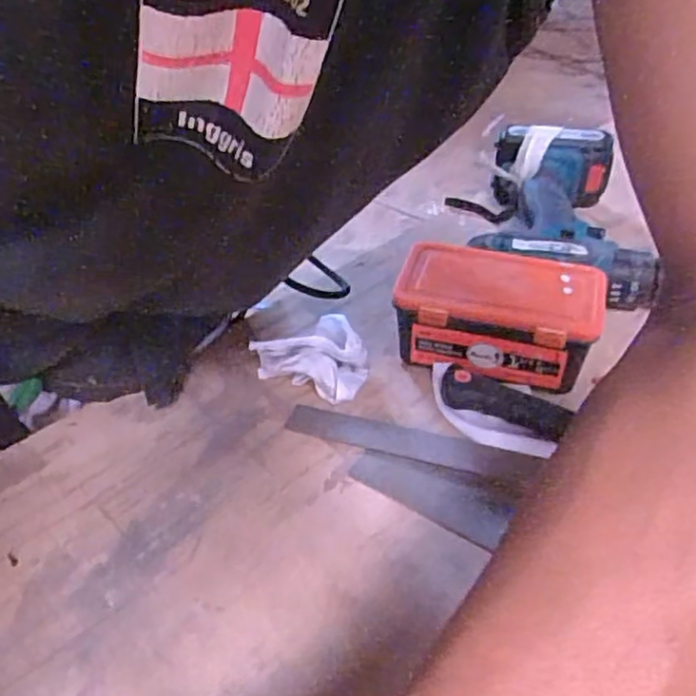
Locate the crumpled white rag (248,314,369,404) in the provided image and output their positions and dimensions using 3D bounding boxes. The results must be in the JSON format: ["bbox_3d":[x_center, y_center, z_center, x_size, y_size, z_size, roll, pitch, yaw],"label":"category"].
[{"bbox_3d":[-0.024,0.003,0.502,0.076,0.035,0.054,19,45,21],"label":"crumpled white rag"}]

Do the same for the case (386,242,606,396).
[{"bbox_3d":[0.111,-0.027,0.505,0.141,0.069,0.090,14,44,16],"label":"case"}]

